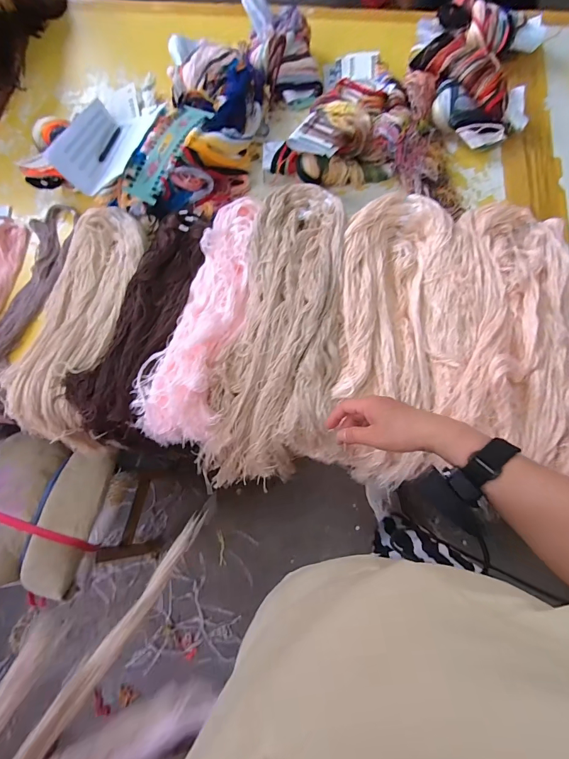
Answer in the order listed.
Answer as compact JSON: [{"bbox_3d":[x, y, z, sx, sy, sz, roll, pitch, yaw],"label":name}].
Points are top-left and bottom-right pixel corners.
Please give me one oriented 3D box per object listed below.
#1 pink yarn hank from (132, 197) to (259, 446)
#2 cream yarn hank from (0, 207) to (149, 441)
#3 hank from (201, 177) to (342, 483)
[{"bbox_3d":[-0.140,-0.148,0.711,0.161,0.083,0.528,10,72,5],"label":"pink yarn hank"},{"bbox_3d":[-0.405,-0.139,0.737,0.187,0.075,0.468,14,72,7],"label":"cream yarn hank"},{"bbox_3d":[-0.007,-0.117,0.688,0.220,0.089,0.582,2,71,3],"label":"hank"}]

